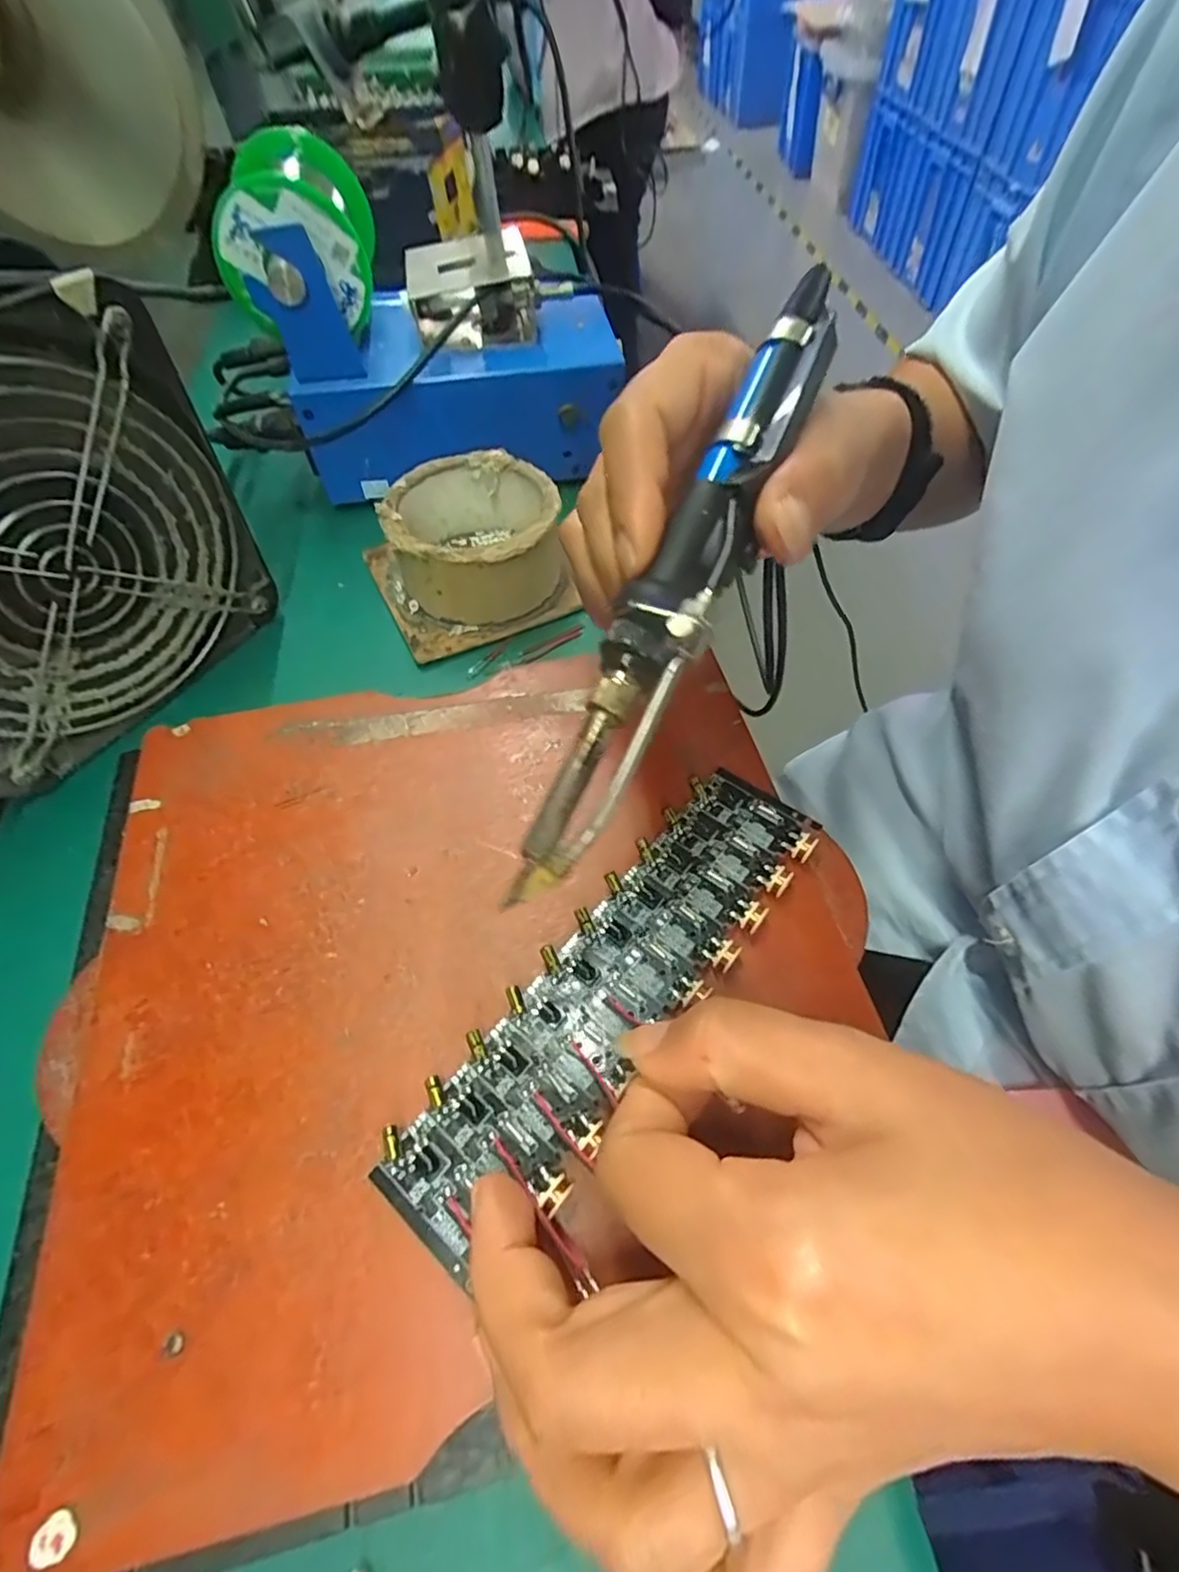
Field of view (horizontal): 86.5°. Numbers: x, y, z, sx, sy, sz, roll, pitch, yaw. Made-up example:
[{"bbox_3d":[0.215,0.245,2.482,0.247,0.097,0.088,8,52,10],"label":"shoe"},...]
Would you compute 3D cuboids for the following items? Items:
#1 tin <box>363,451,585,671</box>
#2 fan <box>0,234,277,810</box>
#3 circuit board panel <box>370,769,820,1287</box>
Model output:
[{"bbox_3d":[-0.062,-0.122,0.328,0.099,0.054,0.091,-25,60,-12],"label":"tin"},{"bbox_3d":[-0.211,-0.090,0.237,0.048,0.150,0.152,27,63,19],"label":"fan"},{"bbox_3d":[0.010,0.056,0.189,0.043,0.006,0.162,37,65,20],"label":"circuit board panel"}]

